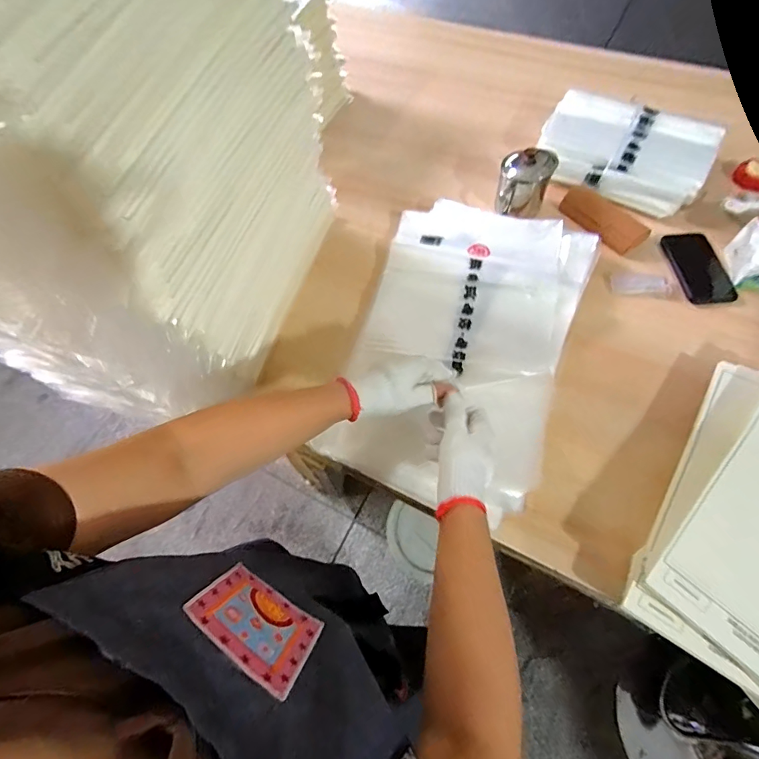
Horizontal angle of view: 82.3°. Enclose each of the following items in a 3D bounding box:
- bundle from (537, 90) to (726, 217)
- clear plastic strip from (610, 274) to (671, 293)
[{"bbox_3d":[0.465,-0.436,0.834,0.302,0.067,0.211,21,65,15],"label":"bundle"},{"bbox_3d":[0.433,-0.160,0.724,0.091,0.006,0.036,0,61,4],"label":"clear plastic strip"}]

